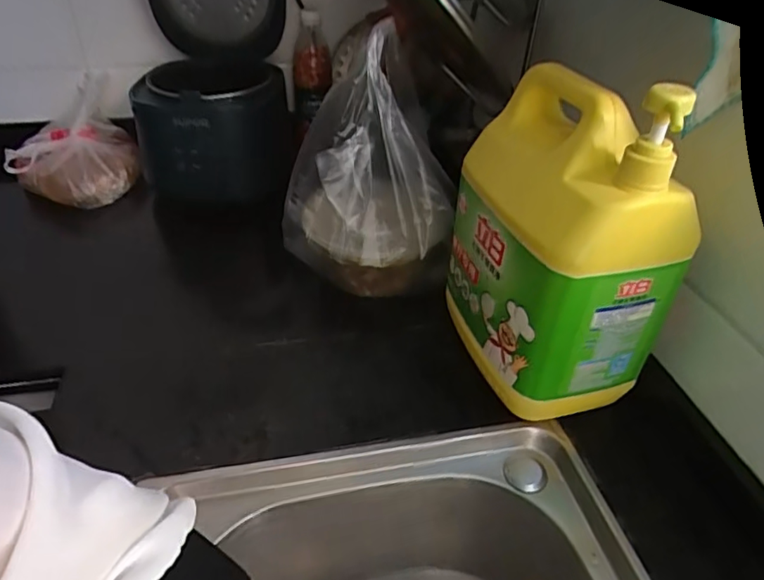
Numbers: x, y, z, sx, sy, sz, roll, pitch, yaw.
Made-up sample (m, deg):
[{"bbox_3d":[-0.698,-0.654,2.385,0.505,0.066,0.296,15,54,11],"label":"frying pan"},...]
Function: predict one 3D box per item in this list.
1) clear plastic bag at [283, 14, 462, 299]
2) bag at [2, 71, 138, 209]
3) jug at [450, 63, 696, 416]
[{"bbox_3d":[-0.015,-0.123,0.601,0.148,0.260,0.131,-17,41,-23],"label":"clear plastic bag"},{"bbox_3d":[-0.446,-0.212,0.790,0.166,0.148,0.127,-13,39,-18],"label":"bag"},{"bbox_3d":[0.153,-0.044,0.494,0.125,0.251,0.185,-7,38,-12],"label":"jug"}]

